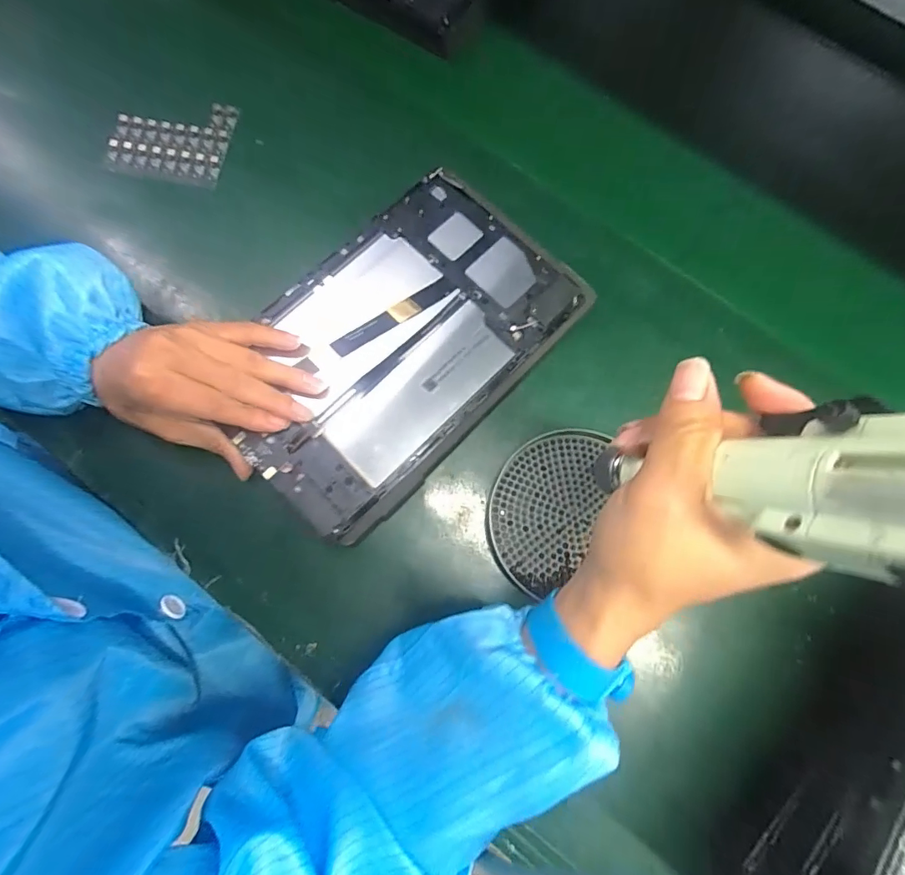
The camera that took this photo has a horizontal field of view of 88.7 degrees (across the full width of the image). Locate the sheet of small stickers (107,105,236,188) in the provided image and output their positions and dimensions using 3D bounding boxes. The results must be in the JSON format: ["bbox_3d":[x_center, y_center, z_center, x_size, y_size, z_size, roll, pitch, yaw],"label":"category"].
[{"bbox_3d":[-0.235,-0.249,0.386,0.096,0.008,0.072,10,81,1],"label":"sheet of small stickers"}]

